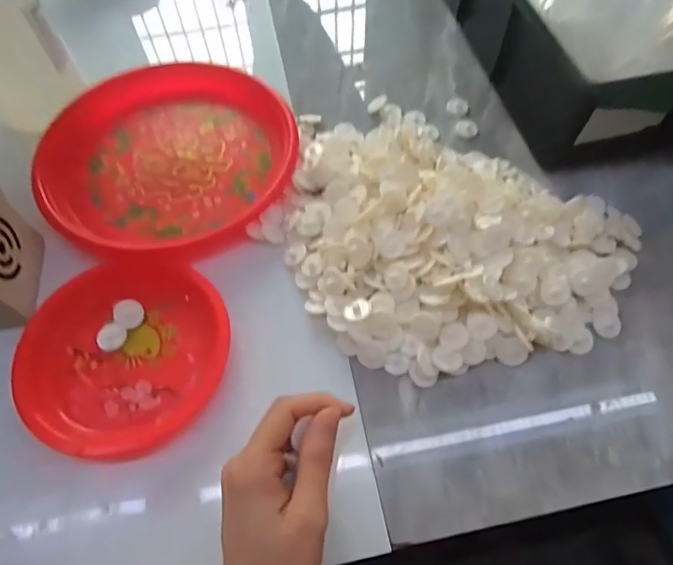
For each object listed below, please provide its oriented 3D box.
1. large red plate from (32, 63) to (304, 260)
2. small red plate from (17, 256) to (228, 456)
[{"bbox_3d":[-0.164,-0.136,0.439,0.230,0.028,0.255,-30,65,-15],"label":"large red plate"},{"bbox_3d":[-0.156,0.049,0.340,0.141,0.022,0.146,0,61,0],"label":"small red plate"}]

